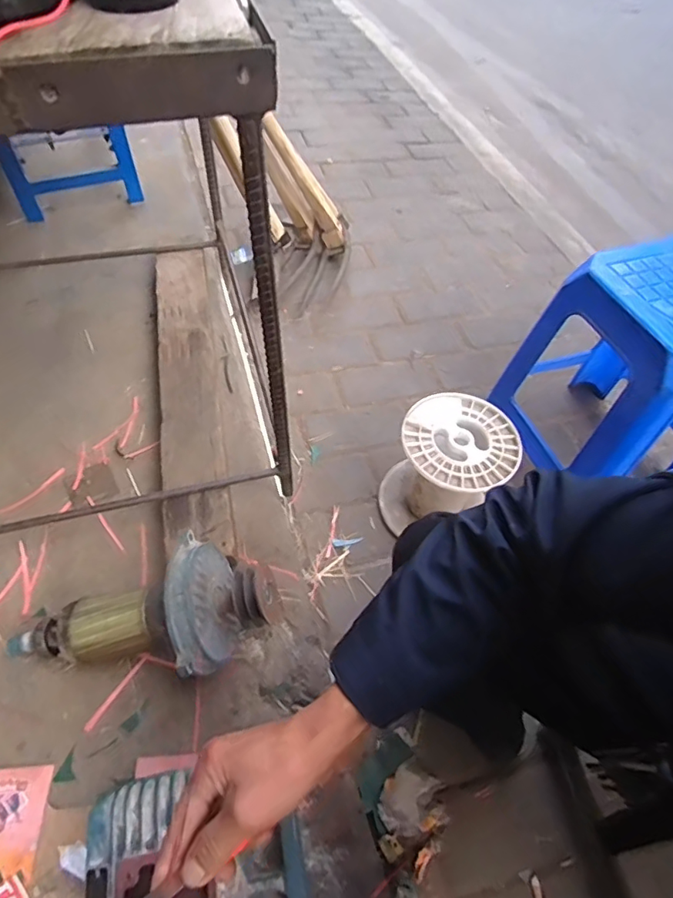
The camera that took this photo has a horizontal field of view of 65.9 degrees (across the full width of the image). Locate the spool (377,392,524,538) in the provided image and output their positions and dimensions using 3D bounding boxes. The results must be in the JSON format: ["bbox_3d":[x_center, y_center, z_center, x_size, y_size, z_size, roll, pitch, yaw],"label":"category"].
[{"bbox_3d":[0.200,0.049,0.975,0.192,0.236,0.194,2,56,-3],"label":"spool"}]

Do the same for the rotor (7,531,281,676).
[{"bbox_3d":[-0.258,0.213,0.641,0.358,0.137,0.159,-16,57,6],"label":"rotor"}]

